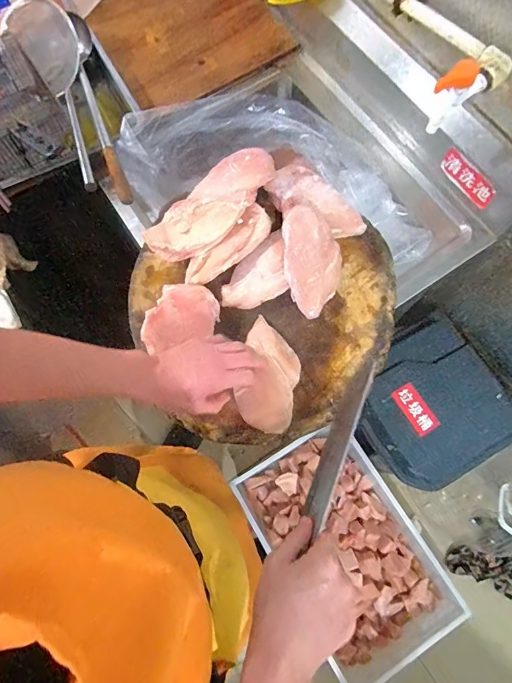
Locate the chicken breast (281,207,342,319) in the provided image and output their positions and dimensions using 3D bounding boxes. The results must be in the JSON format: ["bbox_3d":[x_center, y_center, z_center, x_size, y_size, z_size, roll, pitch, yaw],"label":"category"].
[{"bbox_3d":[0.090,-0.123,0.620,0.092,0.026,0.168,-5,105,-9],"label":"chicken breast"}]

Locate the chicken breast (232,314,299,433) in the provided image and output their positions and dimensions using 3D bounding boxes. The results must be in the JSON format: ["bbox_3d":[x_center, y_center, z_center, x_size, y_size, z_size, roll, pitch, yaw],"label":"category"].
[{"bbox_3d":[0.020,0.045,0.577,0.084,0.029,0.163,2,70,2],"label":"chicken breast"}]

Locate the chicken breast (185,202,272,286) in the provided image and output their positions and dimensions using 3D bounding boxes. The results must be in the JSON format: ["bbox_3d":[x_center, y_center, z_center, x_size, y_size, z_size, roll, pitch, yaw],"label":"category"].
[{"bbox_3d":[-0.045,-0.149,0.636,0.162,0.025,0.056,-41,77,3],"label":"chicken breast"}]

